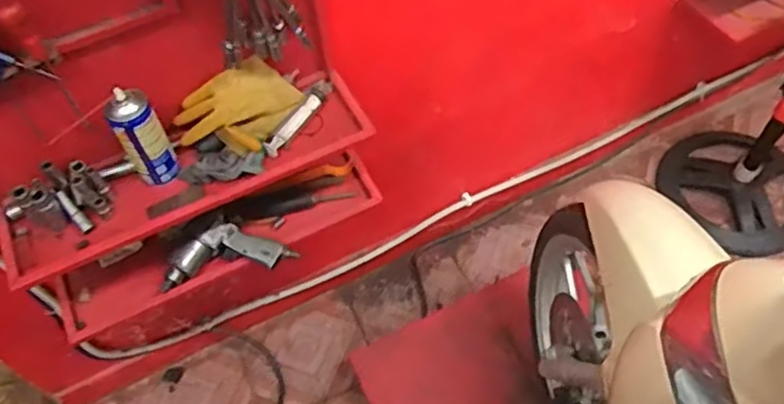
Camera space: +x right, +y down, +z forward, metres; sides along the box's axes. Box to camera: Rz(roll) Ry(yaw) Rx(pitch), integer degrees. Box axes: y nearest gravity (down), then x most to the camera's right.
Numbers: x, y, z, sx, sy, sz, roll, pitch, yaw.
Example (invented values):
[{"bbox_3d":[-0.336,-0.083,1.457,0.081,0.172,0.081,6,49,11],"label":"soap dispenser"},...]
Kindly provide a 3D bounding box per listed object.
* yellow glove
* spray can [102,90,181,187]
[{"bbox_3d":[-0.237,-0.141,1.072,0.200,0.095,0.087,-20,57,-10],"label":"yellow glove"},{"bbox_3d":[-0.377,-0.105,1.028,0.067,0.157,0.076,-27,59,-14],"label":"spray can"}]

